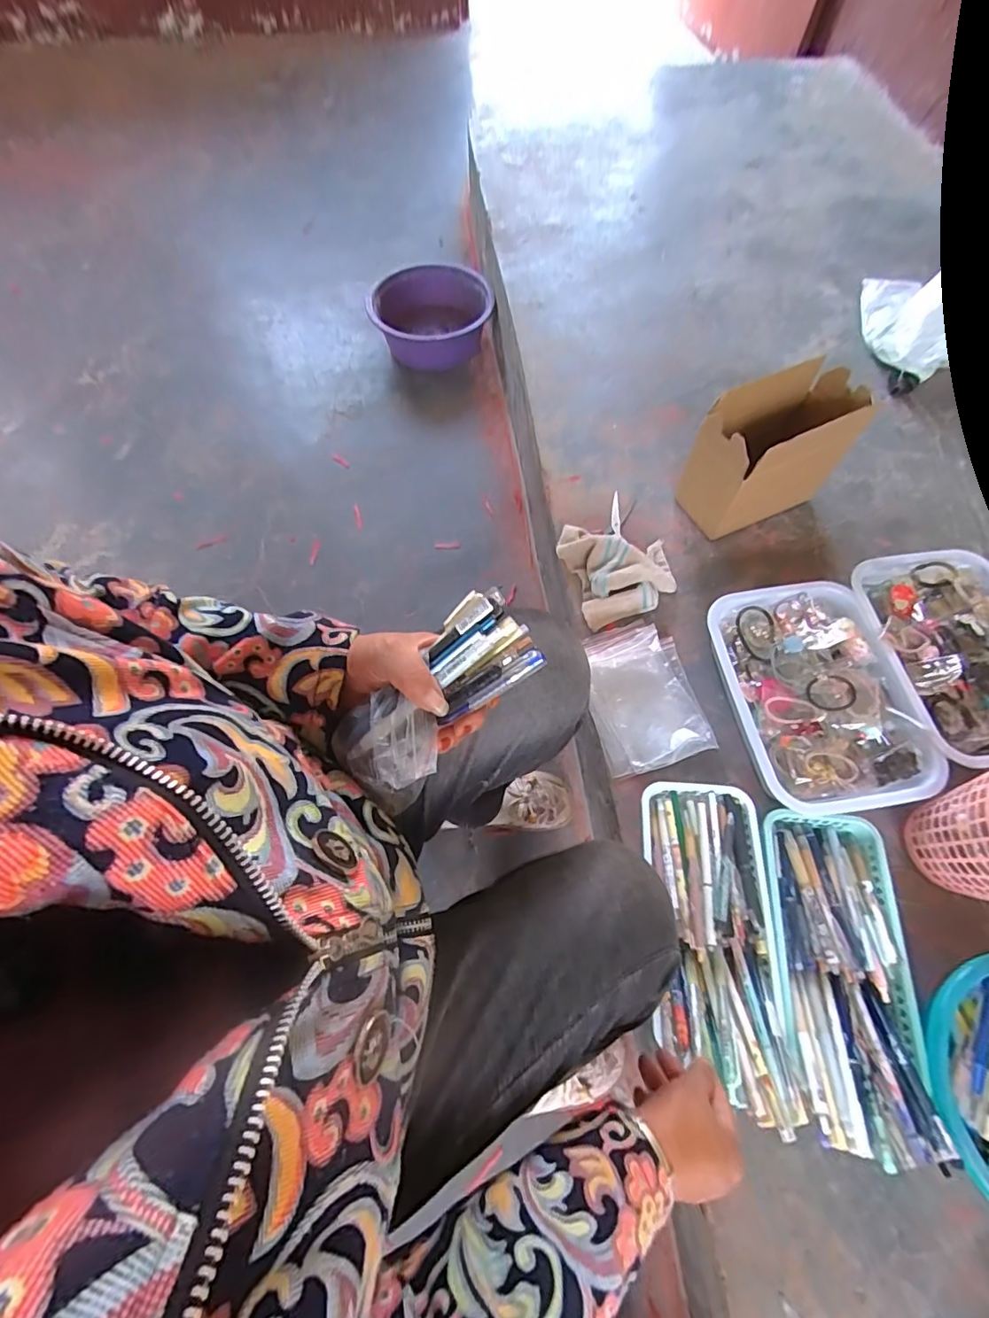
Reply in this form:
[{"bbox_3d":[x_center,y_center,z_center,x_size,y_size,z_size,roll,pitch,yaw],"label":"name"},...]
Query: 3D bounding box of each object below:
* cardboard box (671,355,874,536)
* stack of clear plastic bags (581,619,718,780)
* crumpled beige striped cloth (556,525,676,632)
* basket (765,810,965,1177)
[{"bbox_3d":[0.388,-0.287,0.747,0.214,0.191,0.108,-27,68,-11],"label":"cardboard box"},{"bbox_3d":[0.197,0.047,0.686,0.134,0.033,0.186,-12,66,-5],"label":"stack of clear plastic bags"},{"bbox_3d":[0.185,-0.147,0.766,0.158,0.059,0.164,-17,67,-7],"label":"crumpled beige striped cloth"},{"bbox_3d":[0.359,0.312,0.537,0.132,0.082,0.294,7,66,4],"label":"basket"}]

